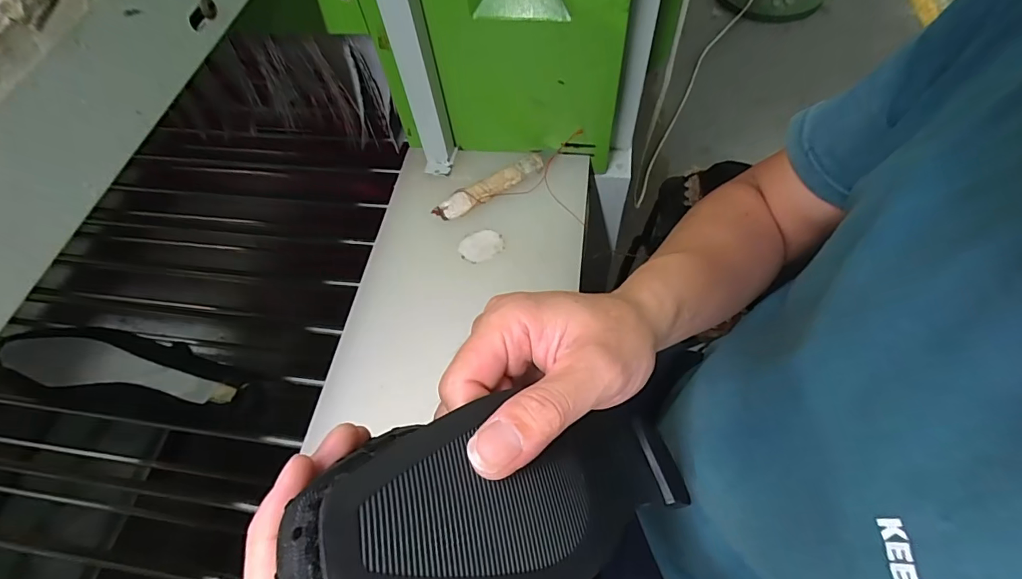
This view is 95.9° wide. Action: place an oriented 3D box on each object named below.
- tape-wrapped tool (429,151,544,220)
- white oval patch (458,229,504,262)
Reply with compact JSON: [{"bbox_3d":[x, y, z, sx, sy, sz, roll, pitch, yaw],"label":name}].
[{"bbox_3d":[-0.025,-0.123,0.558,0.146,0.019,0.027,-30,64,-13],"label":"tape-wrapped tool"},{"bbox_3d":[-0.033,-0.049,0.521,0.049,0.009,0.037,-18,62,-7],"label":"white oval patch"}]

